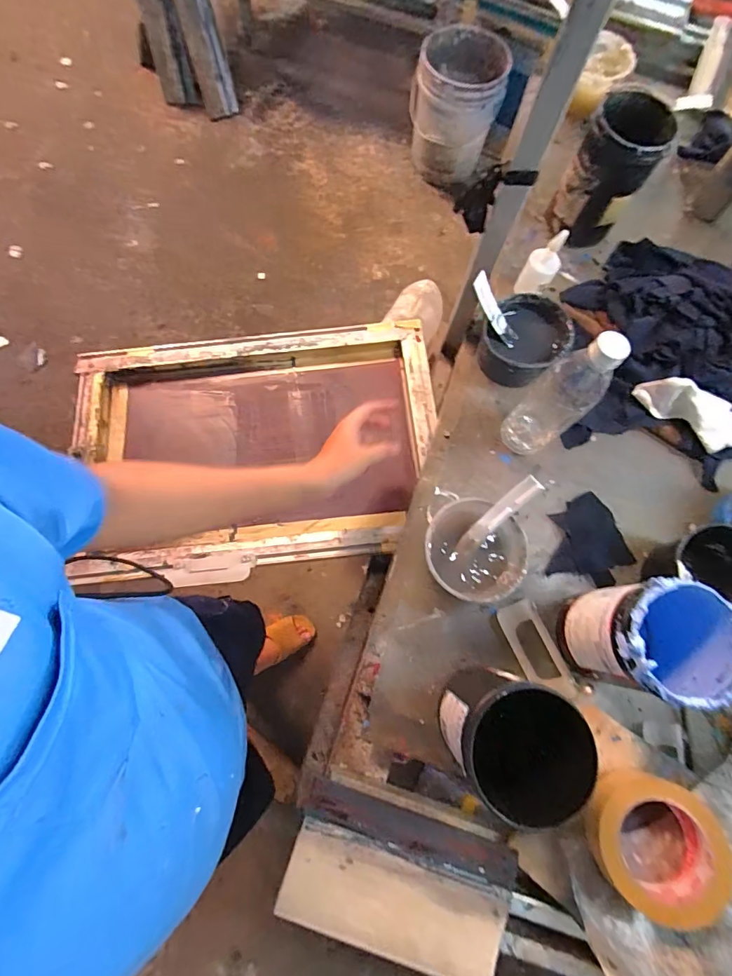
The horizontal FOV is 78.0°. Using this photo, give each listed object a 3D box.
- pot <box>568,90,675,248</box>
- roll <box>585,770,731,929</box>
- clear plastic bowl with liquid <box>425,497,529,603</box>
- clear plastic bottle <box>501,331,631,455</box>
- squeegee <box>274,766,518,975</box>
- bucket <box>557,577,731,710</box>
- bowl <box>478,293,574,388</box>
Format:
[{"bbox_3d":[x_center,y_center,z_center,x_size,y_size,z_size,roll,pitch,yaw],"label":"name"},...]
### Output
[{"bbox_3d":[0.344,-0.444,0.644,0.096,0.155,0.104,1,74,-4],"label":"pot"},{"bbox_3d":[0.277,0.339,0.431,0.116,0.051,0.116,-7,68,18],"label":"roll"},{"bbox_3d":[0.127,0.078,0.542,0.111,0.057,0.110,1,74,-4],"label":"clear plastic bowl with liquid"},{"bbox_3d":[0.220,-0.099,0.525,0.063,0.212,0.057,41,75,8],"label":"clear plastic bottle"},{"bbox_3d":[0.032,0.384,0.450,0.218,0.031,0.127,22,73,2],"label":"squeegee"},{"bbox_3d":[0.289,0.158,0.478,0.114,0.159,0.105,1,74,-4],"label":"bucket"},{"bbox_3d":[0.217,-0.202,0.622,0.105,0.062,0.114,1,74,-4],"label":"bowl"}]

